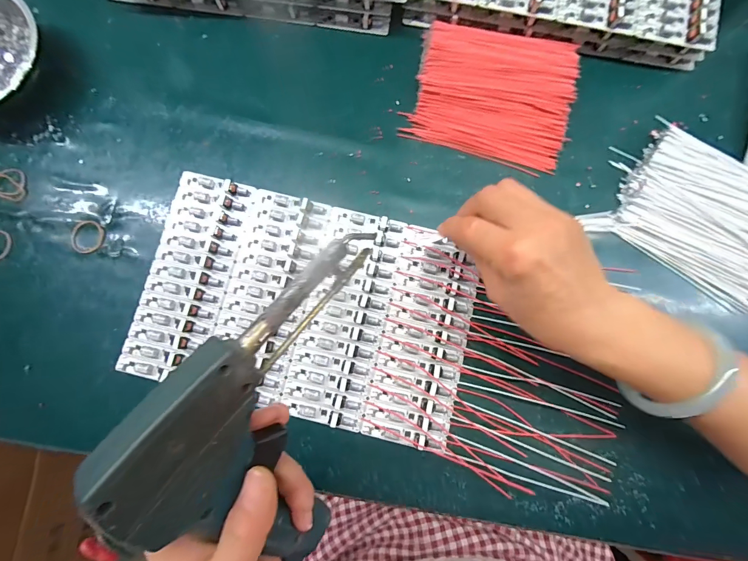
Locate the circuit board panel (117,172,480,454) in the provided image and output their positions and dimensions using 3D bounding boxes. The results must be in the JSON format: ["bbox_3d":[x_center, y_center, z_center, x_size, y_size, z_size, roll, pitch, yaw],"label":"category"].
[{"bbox_3d":[-0.059,0.022,0.312,0.295,0.014,0.188,13,83,2],"label":"circuit board panel"}]

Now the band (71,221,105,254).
[{"bbox_3d":[-0.266,-0.041,0.317,0.029,0.004,0.030,0,83,0],"label":"band"}]

